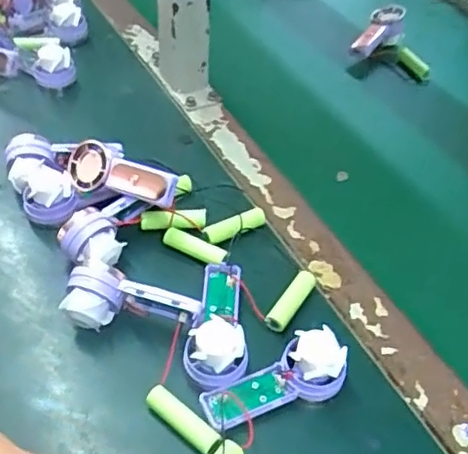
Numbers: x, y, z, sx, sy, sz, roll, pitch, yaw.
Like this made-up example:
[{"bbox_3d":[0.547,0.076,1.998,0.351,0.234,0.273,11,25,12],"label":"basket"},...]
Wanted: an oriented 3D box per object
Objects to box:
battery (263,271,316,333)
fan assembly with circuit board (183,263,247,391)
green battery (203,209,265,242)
[{"bbox_3d":[0.039,0.049,0.422,0.014,0.014,0.051,26,48,18],"label":"battery"},{"bbox_3d":[-0.009,0.056,0.395,0.037,0.028,0.094,6,45,0],"label":"fan assembly with circuit board"},{"bbox_3d":[0.003,-0.002,0.464,0.053,0.013,0.015,-20,51,-24],"label":"green battery"}]

